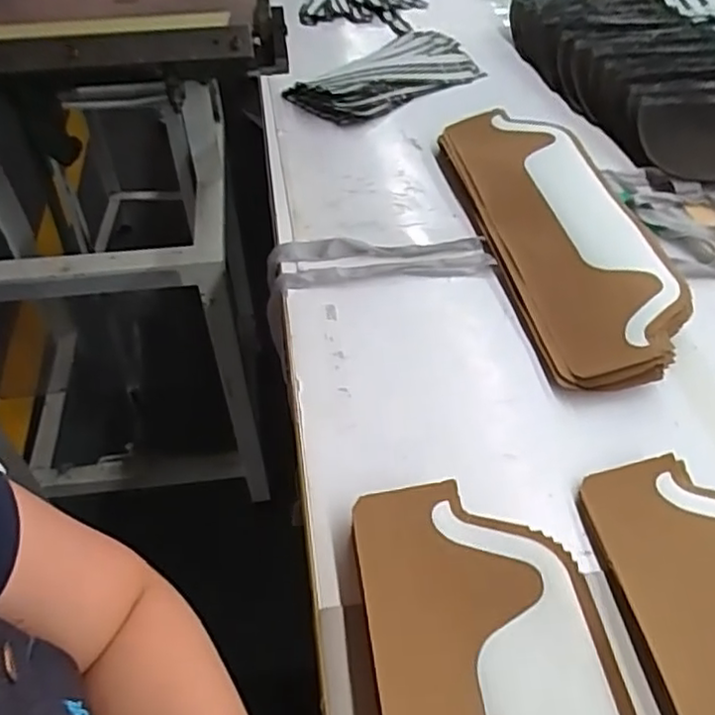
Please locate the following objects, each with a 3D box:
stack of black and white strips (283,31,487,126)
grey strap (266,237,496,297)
[{"bbox_3d":[0.042,-0.390,0.915,0.274,0.038,0.137,-34,56,-26],"label":"stack of black and white strips"},{"bbox_3d":[0.021,-0.100,0.659,0.224,0.018,0.062,-7,48,-5],"label":"grey strap"}]

